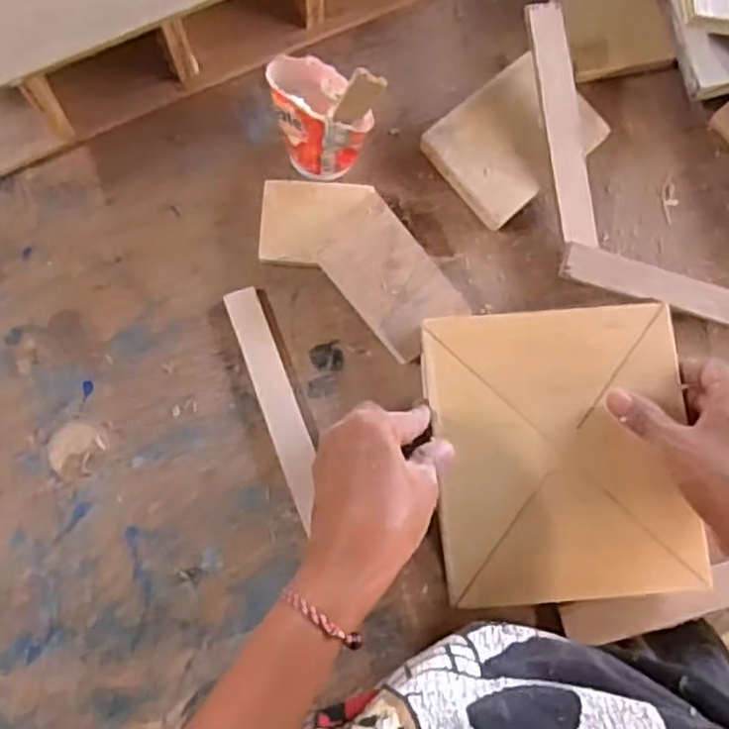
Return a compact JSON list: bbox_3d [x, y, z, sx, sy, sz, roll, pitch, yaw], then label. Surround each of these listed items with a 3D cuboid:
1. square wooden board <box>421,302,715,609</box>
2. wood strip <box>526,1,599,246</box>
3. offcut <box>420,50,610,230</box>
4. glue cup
[{"bbox_3d":[0.114,0.050,0.418,0.146,0.022,0.165,-4,83,-3],"label":"square wooden board"},{"bbox_3d":[0.127,-0.153,0.460,0.024,0.008,0.152,-11,94,-5],"label":"wood strip"},{"bbox_3d":[0.099,-0.150,0.478,0.106,0.022,0.077,-40,83,-9],"label":"offcut"},{"bbox_3d":[-0.028,-0.148,0.441,0.045,0.068,0.059,-26,82,-7],"label":"glue cup"}]

